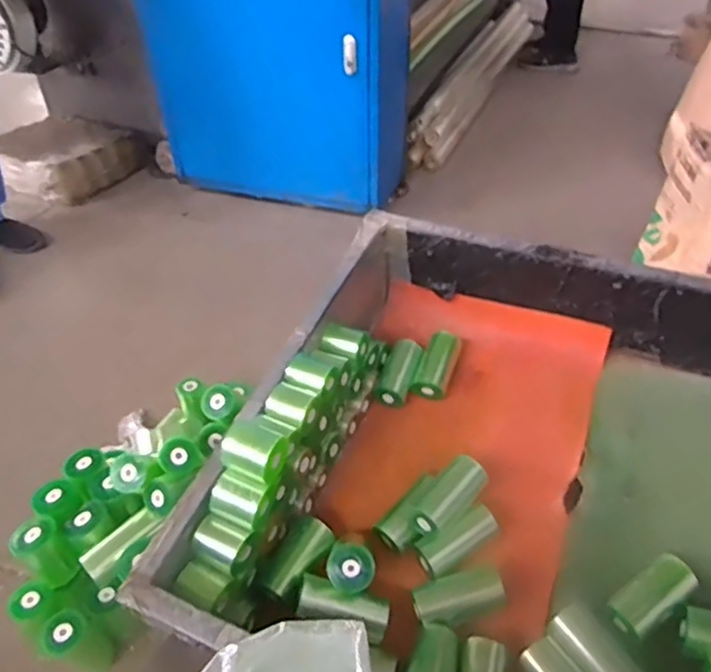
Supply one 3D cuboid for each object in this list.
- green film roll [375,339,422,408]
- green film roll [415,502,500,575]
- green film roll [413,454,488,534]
[{"bbox_3d":[0.080,0.066,1.151,0.061,0.049,0.129,11,41,15],"label":"green film roll"},{"bbox_3d":[0.150,0.297,0.922,0.121,0.050,0.054,-22,44,-23],"label":"green film roll"},{"bbox_3d":[0.138,0.231,0.924,0.131,0.042,0.057,-43,53,-18],"label":"green film roll"}]

